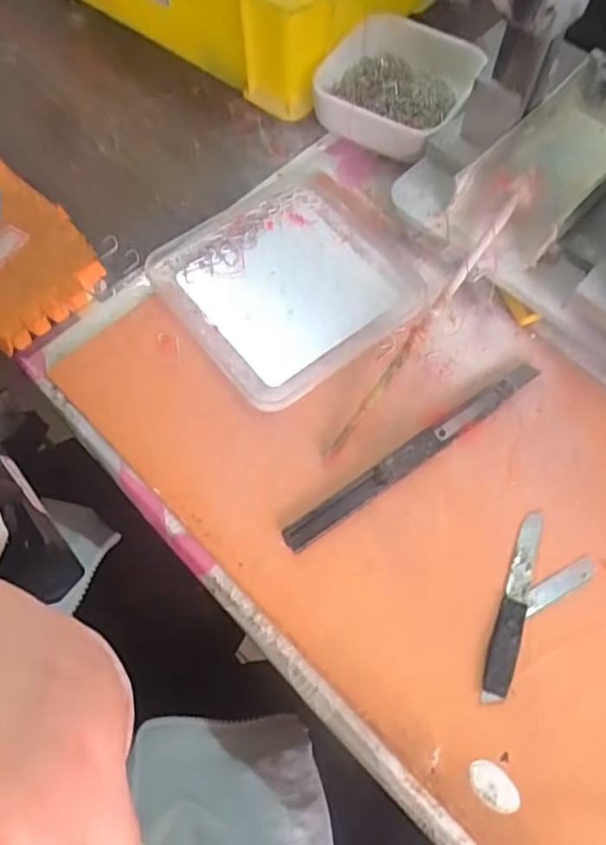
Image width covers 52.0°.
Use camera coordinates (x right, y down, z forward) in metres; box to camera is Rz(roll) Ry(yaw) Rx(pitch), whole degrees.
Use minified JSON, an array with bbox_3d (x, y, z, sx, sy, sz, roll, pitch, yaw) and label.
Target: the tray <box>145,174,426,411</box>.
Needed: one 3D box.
[{"bbox_3d":[-0.007,-0.074,0.321,0.115,0.017,0.112,-35,71,-15],"label":"tray"}]

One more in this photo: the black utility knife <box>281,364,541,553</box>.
[{"bbox_3d":[0.052,0.012,0.278,0.142,0.008,0.012,-33,70,-14],"label":"black utility knife"}]

